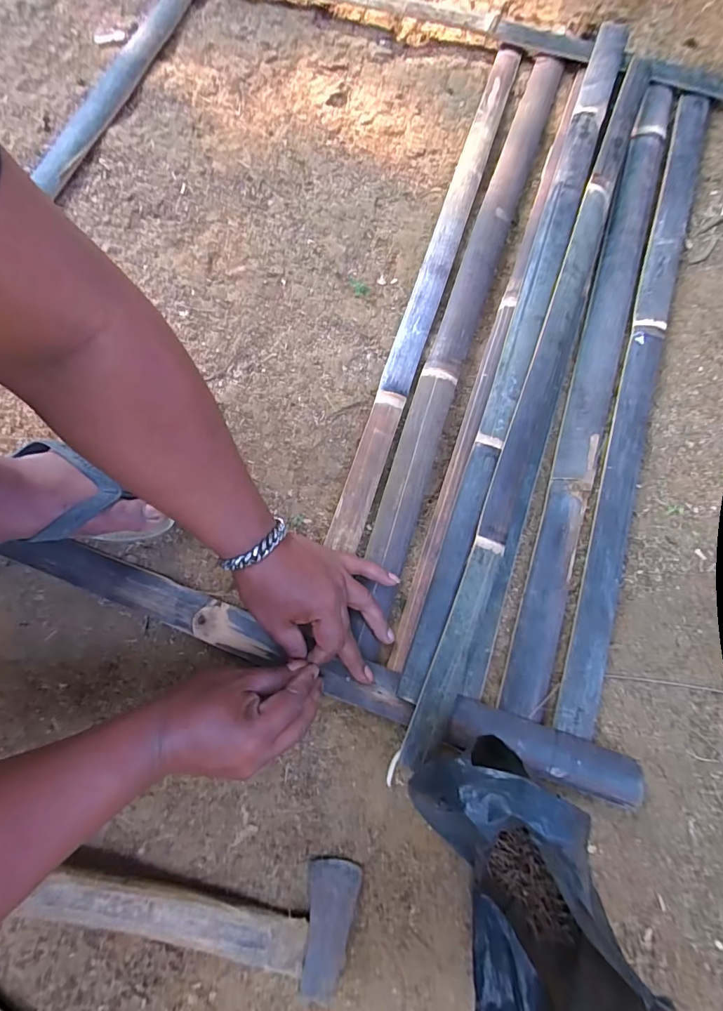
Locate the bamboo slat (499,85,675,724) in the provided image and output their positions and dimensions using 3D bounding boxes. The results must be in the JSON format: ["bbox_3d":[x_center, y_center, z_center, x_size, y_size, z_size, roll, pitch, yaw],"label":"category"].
[{"bbox_3d":[0.272,-0.167,0.493,0.045,0.017,0.784,17,78,3],"label":"bamboo slat"}]

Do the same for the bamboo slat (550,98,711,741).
[{"bbox_3d":[0.317,-0.159,0.486,0.039,0.021,0.790,18,78,4],"label":"bamboo slat"}]

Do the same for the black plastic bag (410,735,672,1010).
[{"bbox_3d":[0.113,0.280,0.289,0.120,0.218,0.249,-20,78,-5],"label":"black plastic bag"}]

